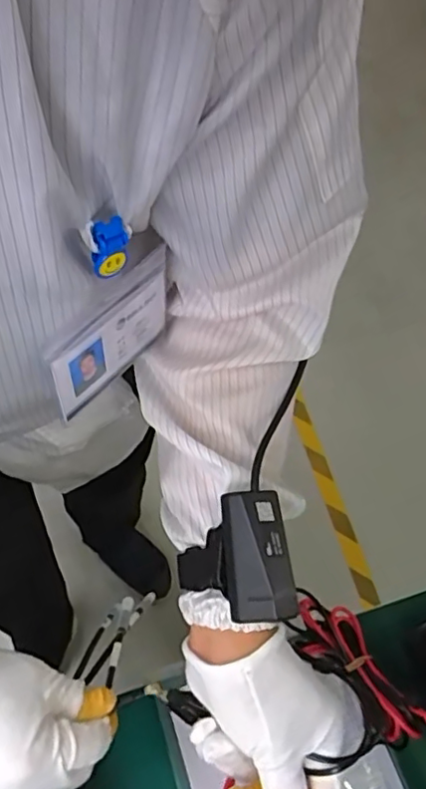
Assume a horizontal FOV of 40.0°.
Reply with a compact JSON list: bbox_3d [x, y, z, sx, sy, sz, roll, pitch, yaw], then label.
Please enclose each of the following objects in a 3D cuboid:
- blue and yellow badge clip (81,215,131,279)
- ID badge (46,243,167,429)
[{"bbox_3d":[-0.050,-0.071,0.283,0.022,0.030,0.010,-31,66,-20],"label":"blue and yellow badge clip"},{"bbox_3d":[-0.060,-0.032,0.342,0.006,0.075,0.091,36,63,16],"label":"ID badge"}]

